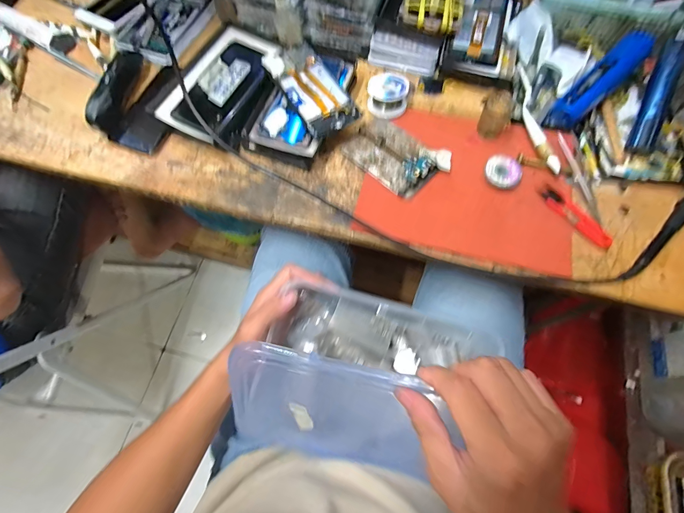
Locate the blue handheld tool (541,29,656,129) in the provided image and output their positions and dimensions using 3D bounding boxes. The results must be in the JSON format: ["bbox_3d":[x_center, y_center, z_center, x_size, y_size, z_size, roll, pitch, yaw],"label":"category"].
[{"bbox_3d":[0.332,-0.225,0.453,0.141,0.037,0.038,-45,77,13],"label":"blue handheld tool"}]

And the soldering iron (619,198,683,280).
[{"bbox_3d":[0.395,-0.039,0.413,0.197,0.015,0.020,-43,73,-14],"label":"soldering iron"}]

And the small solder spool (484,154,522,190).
[{"bbox_3d":[0.203,-0.106,0.443,0.045,0.010,0.044,-1,68,1],"label":"small solder spool"}]

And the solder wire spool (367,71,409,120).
[{"bbox_3d":[0.064,-0.226,0.486,0.054,0.032,0.055,-1,68,1],"label":"solder wire spool"}]

